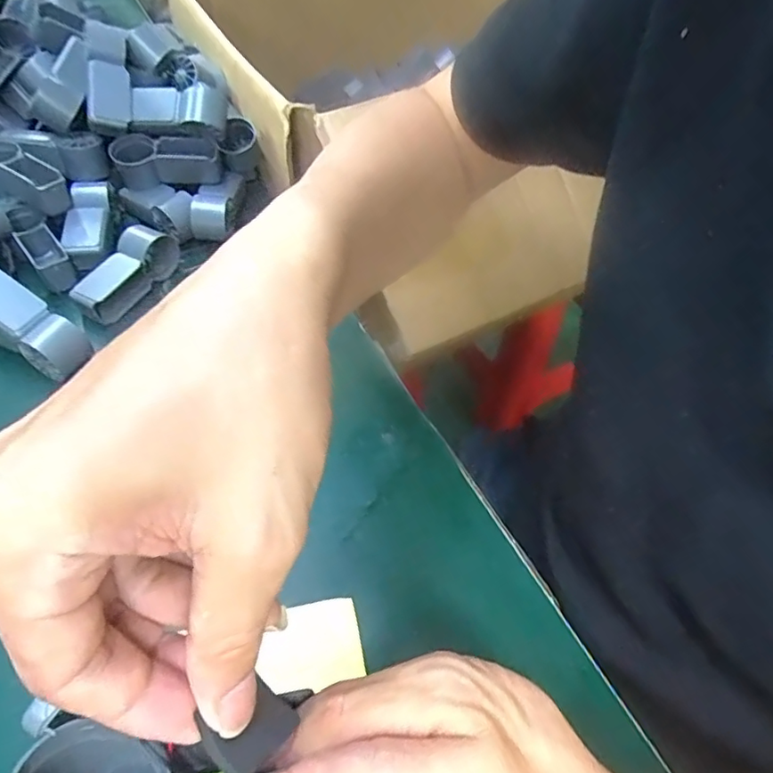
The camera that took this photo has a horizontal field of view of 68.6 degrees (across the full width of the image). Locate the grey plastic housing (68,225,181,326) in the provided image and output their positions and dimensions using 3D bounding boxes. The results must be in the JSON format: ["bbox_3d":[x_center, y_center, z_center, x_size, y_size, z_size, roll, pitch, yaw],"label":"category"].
[{"bbox_3d":[-0.213,-0.095,0.468,0.035,0.041,0.097,24,56,16],"label":"grey plastic housing"}]

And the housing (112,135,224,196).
[{"bbox_3d":[-0.199,-0.205,0.518,0.095,0.039,0.033,-4,53,-5],"label":"housing"}]

